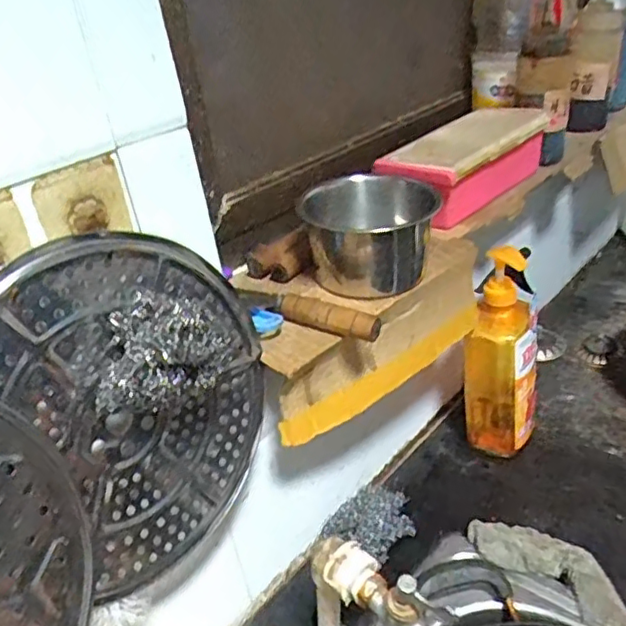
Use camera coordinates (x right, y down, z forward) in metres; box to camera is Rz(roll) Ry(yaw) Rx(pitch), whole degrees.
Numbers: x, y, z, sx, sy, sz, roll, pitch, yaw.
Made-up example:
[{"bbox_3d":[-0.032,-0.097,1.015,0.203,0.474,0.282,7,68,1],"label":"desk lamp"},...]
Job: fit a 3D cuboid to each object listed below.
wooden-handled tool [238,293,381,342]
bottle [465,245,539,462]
[{"bbox_3d":[-0.008,-0.004,0.553,0.176,0.025,0.021,14,37,33],"label":"wooden-handled tool"},{"bbox_3d":[0.229,0.051,0.743,0.081,0.256,0.080,5,33,21],"label":"bottle"}]

